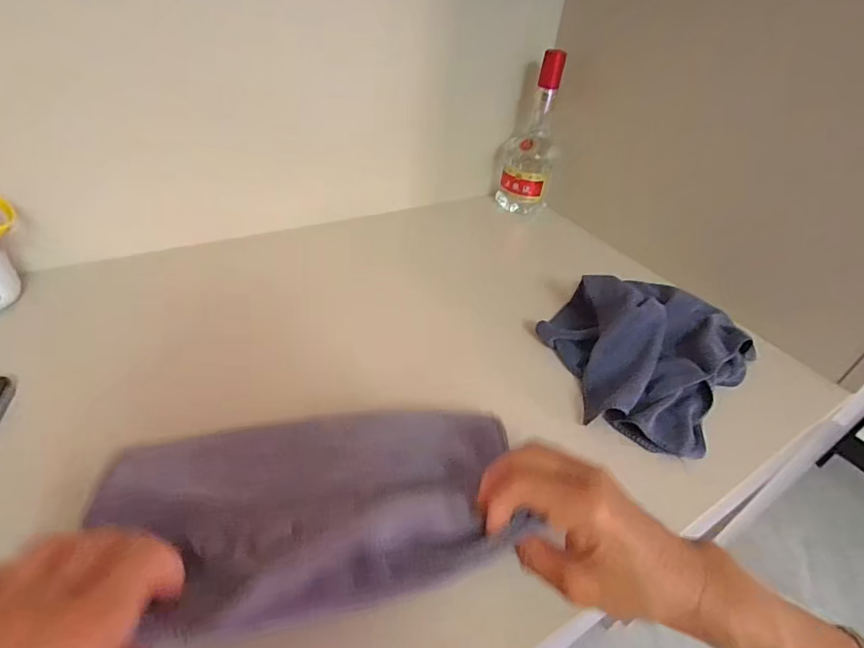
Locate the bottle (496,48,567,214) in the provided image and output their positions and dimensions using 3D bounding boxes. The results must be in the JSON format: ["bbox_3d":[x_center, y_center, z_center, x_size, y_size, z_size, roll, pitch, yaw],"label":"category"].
[{"bbox_3d":[0.166,-0.309,0.764,0.089,0.236,0.089,12,39,5],"label":"bottle"}]

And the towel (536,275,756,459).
[{"bbox_3d":[0.225,0.017,0.502,0.193,0.070,0.208,34,45,28],"label":"towel"}]

